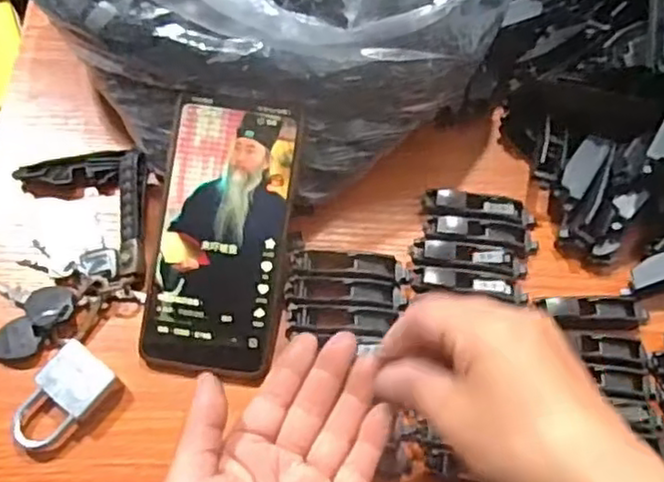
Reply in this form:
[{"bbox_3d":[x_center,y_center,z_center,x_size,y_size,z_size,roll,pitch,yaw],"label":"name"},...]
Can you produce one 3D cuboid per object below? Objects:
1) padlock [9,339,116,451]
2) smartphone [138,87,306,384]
[{"bbox_3d":[-0.156,0.093,0.402,0.036,0.018,0.062,30,68,12],"label":"padlock"},{"bbox_3d":[-0.066,-0.004,0.420,0.080,0.010,0.165,8,88,2],"label":"smartphone"}]

